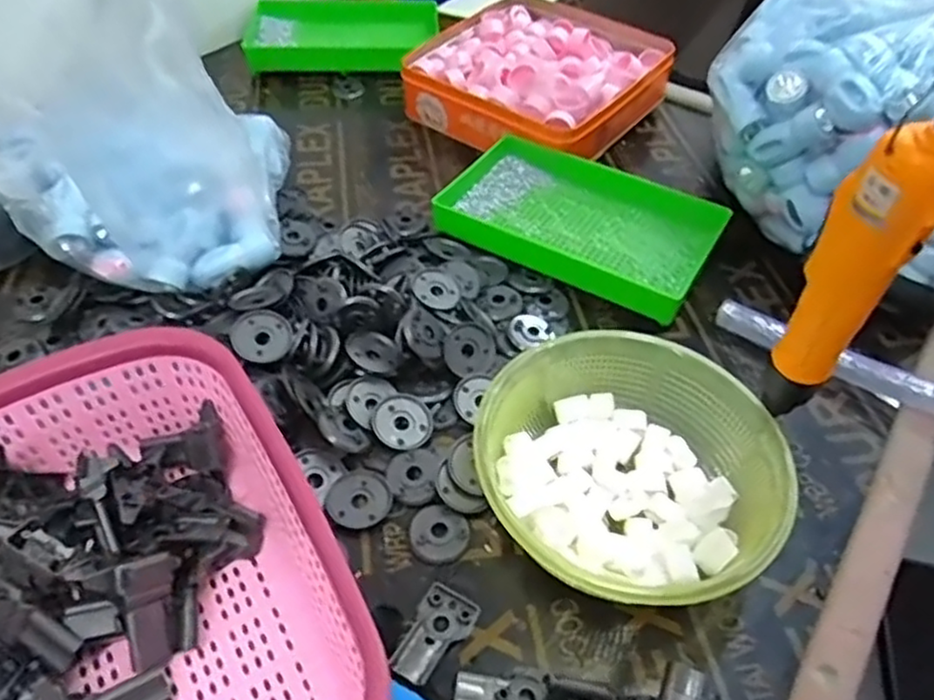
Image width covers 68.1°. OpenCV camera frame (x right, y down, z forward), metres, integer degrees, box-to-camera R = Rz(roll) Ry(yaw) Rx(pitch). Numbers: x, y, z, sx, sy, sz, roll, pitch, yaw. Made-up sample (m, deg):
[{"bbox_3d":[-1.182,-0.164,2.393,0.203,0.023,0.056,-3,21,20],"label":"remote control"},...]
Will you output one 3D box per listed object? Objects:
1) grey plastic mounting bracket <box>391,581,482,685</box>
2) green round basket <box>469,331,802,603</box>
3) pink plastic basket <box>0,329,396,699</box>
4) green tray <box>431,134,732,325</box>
[{"bbox_3d":[-0.020,0.165,0.404,0.033,0.012,0.059,26,52,19],"label":"grey plastic mounting bracket"},{"bbox_3d":[0.099,0.077,0.451,0.194,0.062,0.181,1,48,-1],"label":"green round basket"},{"bbox_3d":[-0.183,0.140,0.362,0.217,0.097,0.285,-23,53,-21],"label":"pink plastic basket"},{"bbox_3d":[0.106,-0.124,0.648,0.237,0.033,0.152,24,52,18],"label":"green tray"}]

